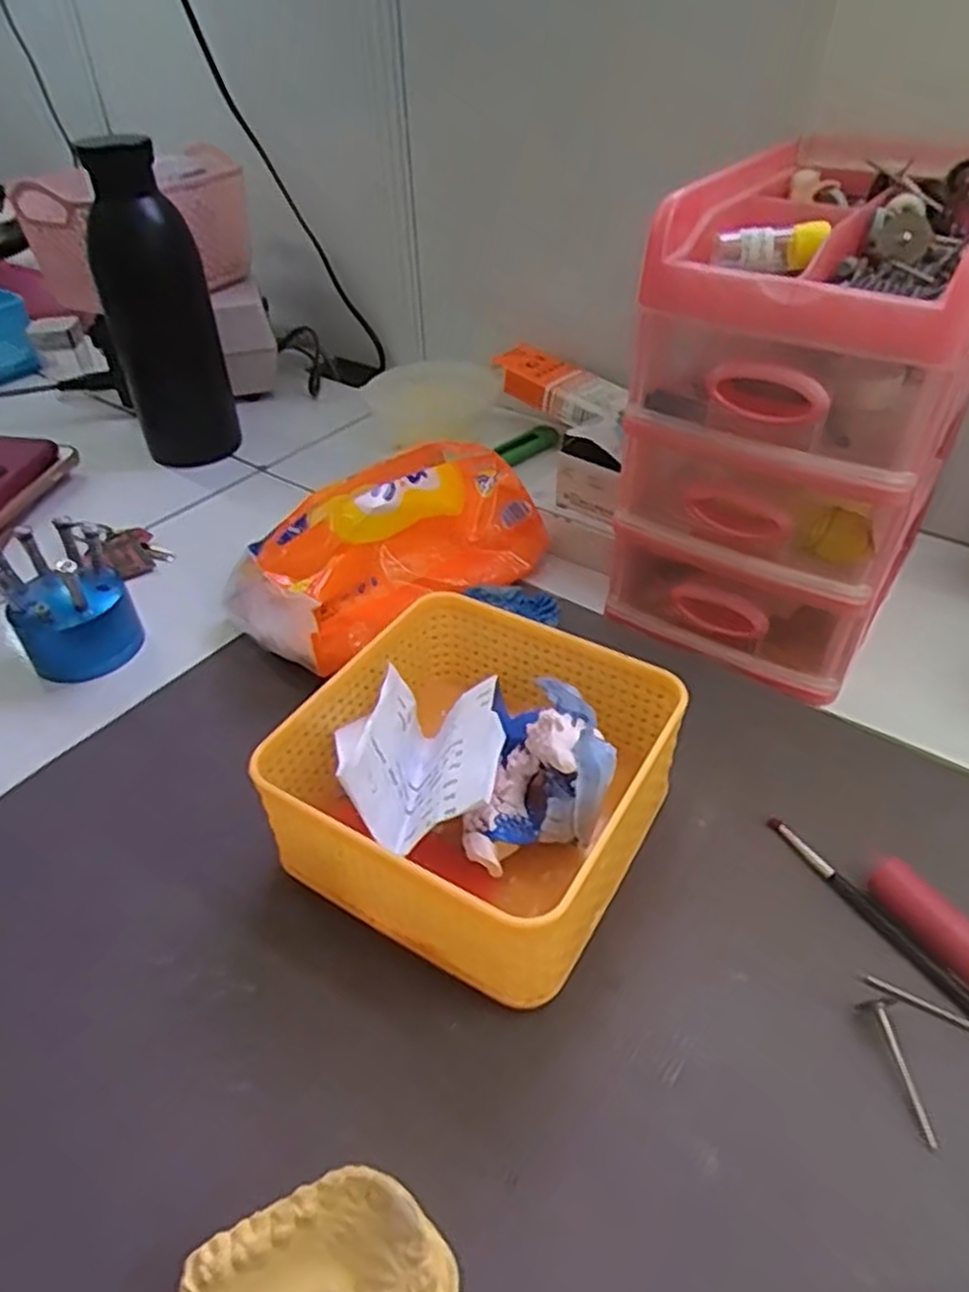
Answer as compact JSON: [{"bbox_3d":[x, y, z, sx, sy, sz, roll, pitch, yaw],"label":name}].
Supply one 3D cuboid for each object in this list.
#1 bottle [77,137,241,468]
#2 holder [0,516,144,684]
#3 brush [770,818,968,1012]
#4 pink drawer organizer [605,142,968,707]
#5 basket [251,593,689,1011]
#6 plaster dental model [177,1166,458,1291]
[{"bbox_3d":[-0.229,-0.231,0.558,0.069,0.213,0.060,-18,43,-18],"label":"bottle"},{"bbox_3d":[-0.223,-0.025,0.418,0.056,0.073,0.053,-26,47,-25],"label":"holder"},{"bbox_3d":[0.169,0.123,0.279,0.007,0.004,0.169,-22,46,-21],"label":"brush"},{"bbox_3d":[0.161,-0.113,0.398,0.128,0.205,0.159,24,48,26],"label":"pink drawer organizer"},{"bbox_3d":[-0.002,0.053,0.319,0.130,0.066,0.137,20,46,23],"label":"basket"},{"bbox_3d":[-0.038,0.175,0.212,0.068,0.024,0.051,24,48,26],"label":"plaster dental model"}]

